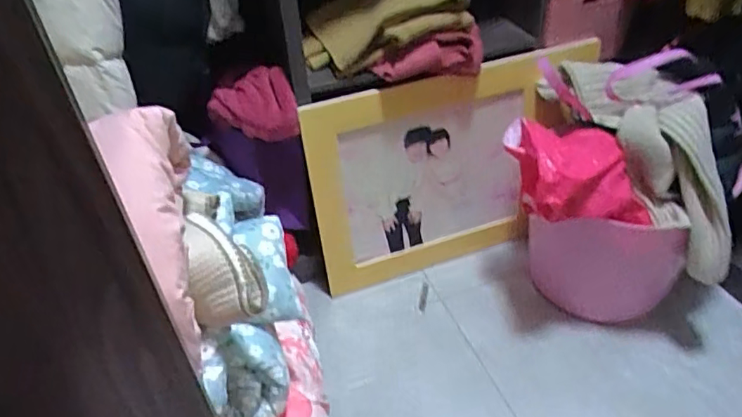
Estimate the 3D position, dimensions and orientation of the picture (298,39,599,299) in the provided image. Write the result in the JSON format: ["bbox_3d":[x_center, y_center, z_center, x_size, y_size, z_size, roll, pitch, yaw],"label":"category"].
[{"bbox_3d":[0.189,-0.074,1.413,0.685,0.543,0.058,-13,32,-9],"label":"picture"}]

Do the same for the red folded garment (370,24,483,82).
[{"bbox_3d":[0.128,-0.336,1.239,0.252,0.101,0.072,-9,40,-5],"label":"red folded garment"}]

